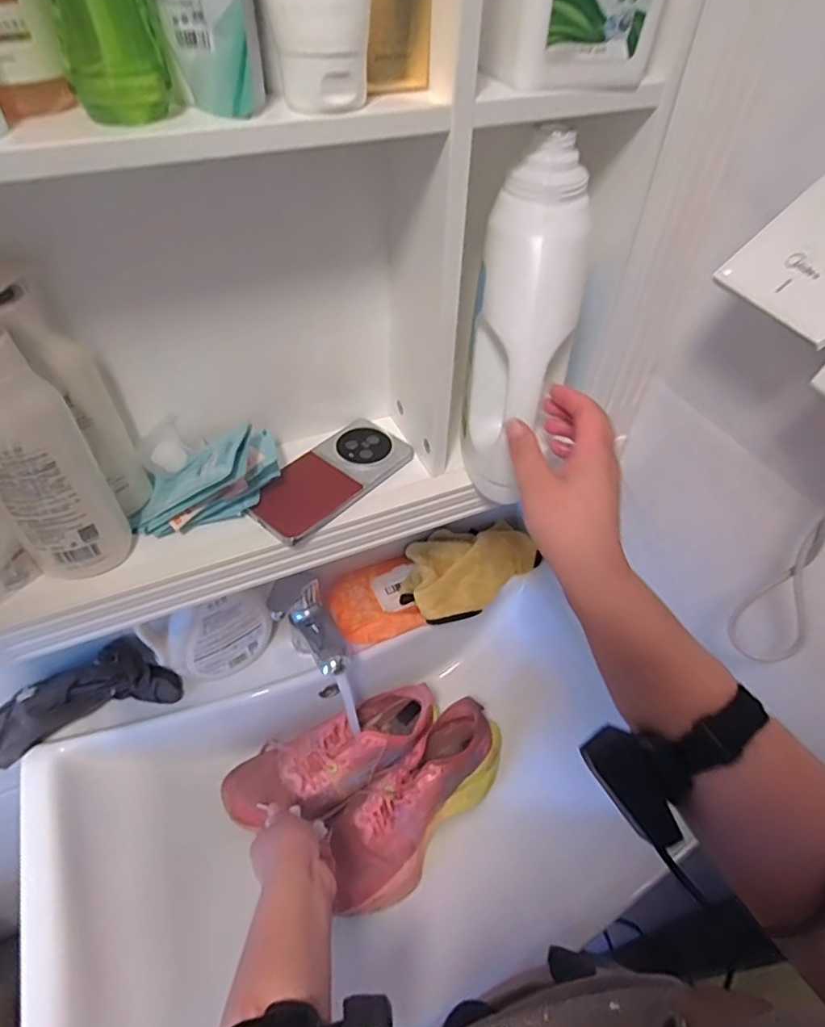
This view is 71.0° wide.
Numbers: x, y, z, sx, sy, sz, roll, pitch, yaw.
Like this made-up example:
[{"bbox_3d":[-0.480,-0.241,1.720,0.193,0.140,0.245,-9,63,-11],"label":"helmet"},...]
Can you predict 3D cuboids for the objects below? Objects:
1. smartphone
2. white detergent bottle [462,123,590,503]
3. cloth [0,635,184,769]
[{"bbox_3d":[-0.078,-0.037,0.556,0.079,0.010,0.163,34,56,26],"label":"smartphone"},{"bbox_3d":[0.086,-0.142,0.471,0.081,0.276,0.066,17,31,14],"label":"white detergent bottle"},{"bbox_3d":[-0.408,0.223,0.702,0.219,0.071,0.075,-22,52,-19],"label":"cloth"}]

